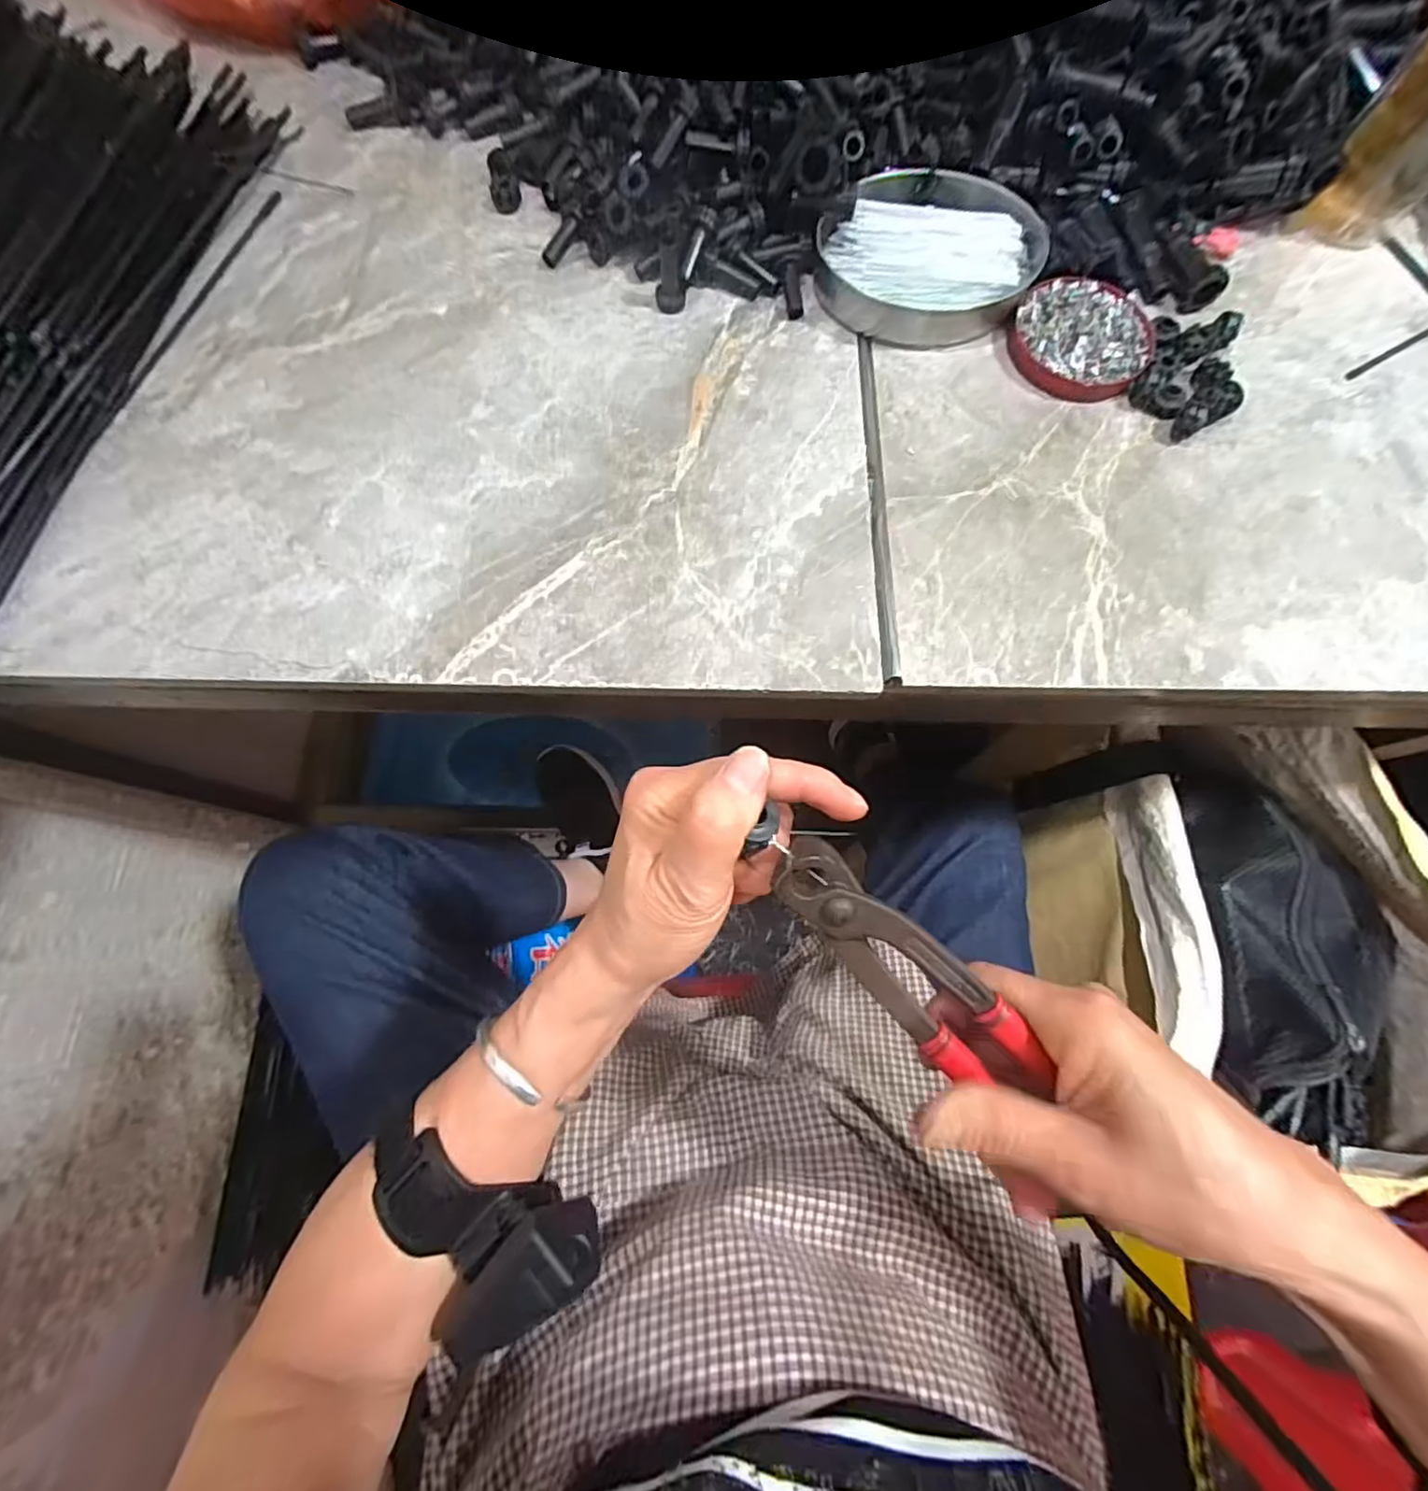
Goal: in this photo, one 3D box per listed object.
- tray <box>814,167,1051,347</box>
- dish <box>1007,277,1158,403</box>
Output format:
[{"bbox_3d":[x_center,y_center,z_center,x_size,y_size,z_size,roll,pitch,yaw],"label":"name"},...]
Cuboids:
[{"bbox_3d":[0.134,-0.304,0.393,0.136,0.025,0.106,-3,76,-3],"label":"tray"},{"bbox_3d":[0.222,-0.247,0.382,0.080,0.011,0.079,0,75,-2],"label":"dish"}]

